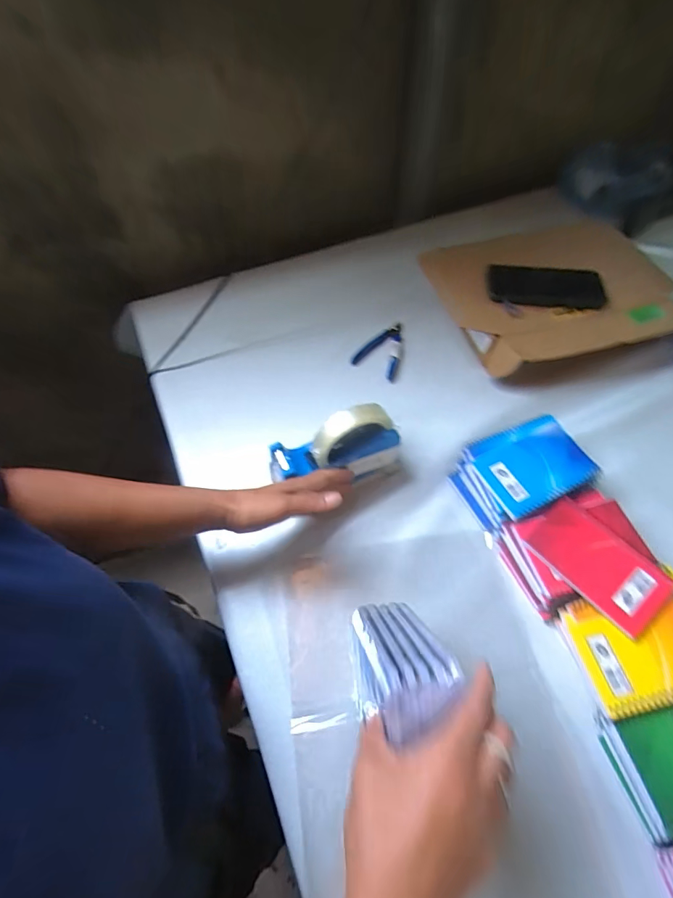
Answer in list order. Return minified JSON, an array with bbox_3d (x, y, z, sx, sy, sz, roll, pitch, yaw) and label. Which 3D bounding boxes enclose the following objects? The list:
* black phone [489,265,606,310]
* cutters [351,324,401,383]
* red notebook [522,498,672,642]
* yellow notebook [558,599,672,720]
[{"bbox_3d":[0.324,-0.253,0.637,0.170,0.008,0.080,2,59,3],"label":"black phone"},{"bbox_3d":[0.079,-0.161,0.660,0.070,0.013,0.105,24,64,13],"label":"cutters"},{"bbox_3d":[0.278,0.121,0.441,0.078,0.009,0.131,-37,64,-19],"label":"red notebook"},{"bbox_3d":[0.300,0.195,0.405,0.130,0.009,0.096,-10,59,-4],"label":"yellow notebook"}]

